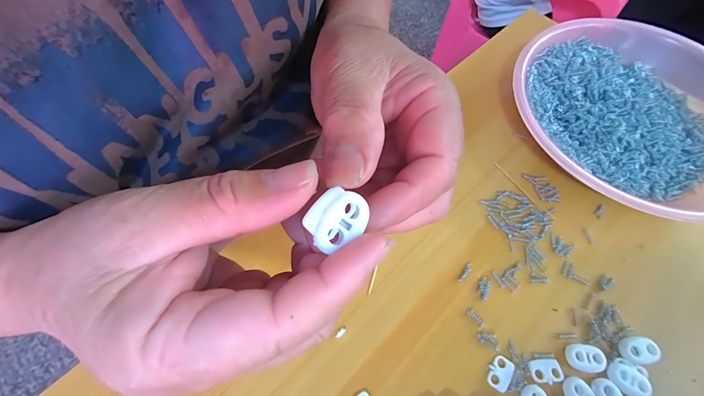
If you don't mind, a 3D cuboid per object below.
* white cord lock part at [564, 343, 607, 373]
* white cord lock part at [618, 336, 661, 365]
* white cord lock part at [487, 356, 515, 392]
[{"bbox_3d":[0.140,0.096,0.184,0.020,0.005,0.015,8,65,3],"label":"white cord lock part"},{"bbox_3d":[0.174,0.092,0.186,0.020,0.006,0.015,-1,65,-1],"label":"white cord lock part"},{"bbox_3d":[0.089,0.104,0.181,0.013,0.004,0.018,27,68,12],"label":"white cord lock part"}]

